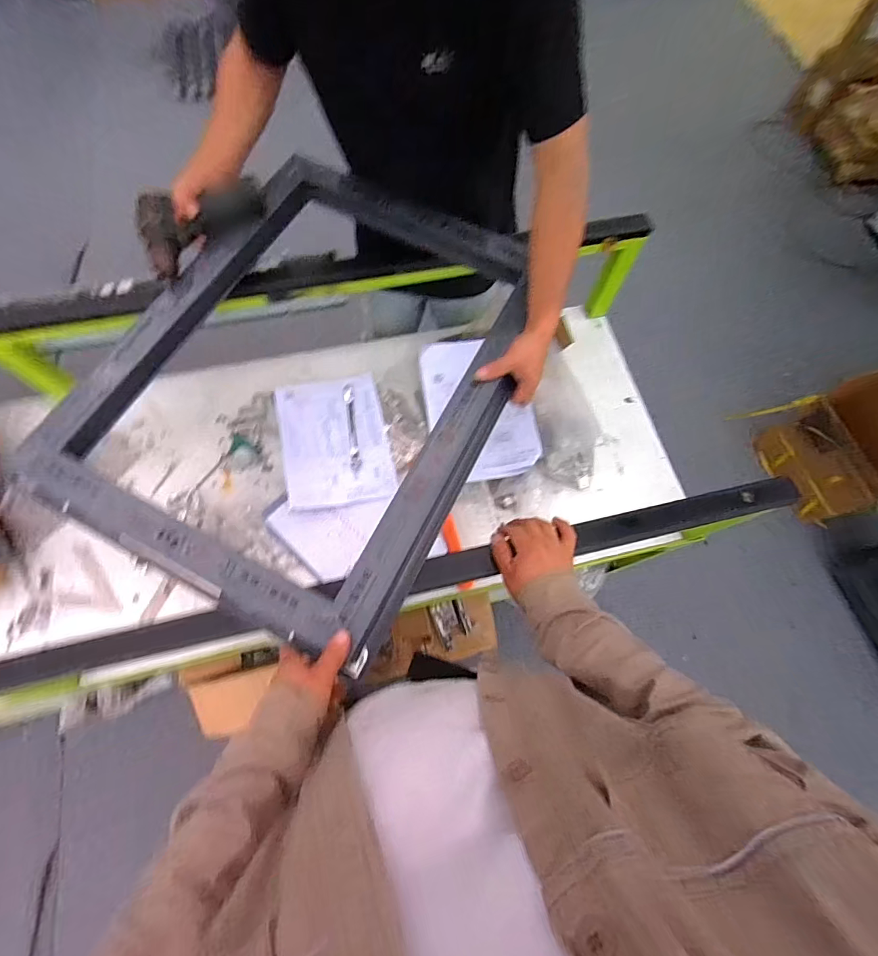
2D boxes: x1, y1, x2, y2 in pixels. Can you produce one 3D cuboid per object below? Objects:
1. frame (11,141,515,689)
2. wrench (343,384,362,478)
[{"bbox_3d":[-0.179,-0.171,0.669,0.546,0.056,0.698,26,71,7],"label":"frame"},{"bbox_3d":[-0.181,-0.107,0.920,0.023,0.006,0.208,-8,70,-5],"label":"wrench"}]

